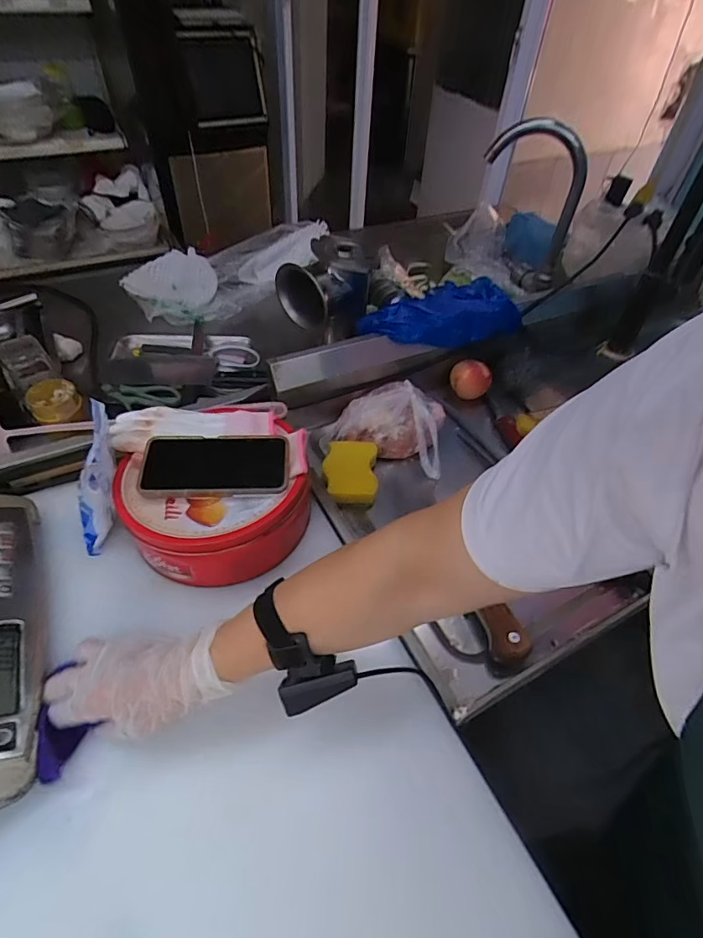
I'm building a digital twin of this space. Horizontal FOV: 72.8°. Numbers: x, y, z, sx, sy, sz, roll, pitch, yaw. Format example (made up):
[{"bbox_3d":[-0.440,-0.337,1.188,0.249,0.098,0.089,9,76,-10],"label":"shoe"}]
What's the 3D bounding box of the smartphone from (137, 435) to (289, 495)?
[{"bbox_3d":[-0.160,-0.007,0.562,0.166,0.015,0.080,0,49,-4],"label":"smartphone"}]

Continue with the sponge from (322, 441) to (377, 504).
[{"bbox_3d":[0.000,-0.004,0.670,0.073,0.029,0.105,3,49,-1],"label":"sponge"}]

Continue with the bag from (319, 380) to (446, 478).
[{"bbox_3d":[0.060,-0.082,0.745,0.182,0.069,0.149,14,49,8],"label":"bag"}]

